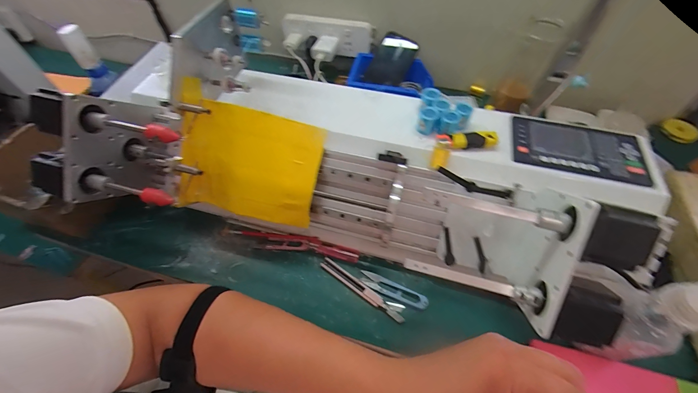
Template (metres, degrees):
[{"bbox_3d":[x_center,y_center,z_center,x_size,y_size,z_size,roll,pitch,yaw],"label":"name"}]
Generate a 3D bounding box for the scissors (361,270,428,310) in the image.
[{"bbox_3d":[0.064,0.134,0.426,0.100,0.006,0.023,22,58,15],"label":"scissors"}]

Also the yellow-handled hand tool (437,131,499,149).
[{"bbox_3d":[0.162,-0.077,0.403,0.076,0.011,0.024,-2,56,-1],"label":"yellow-handled hand tool"}]

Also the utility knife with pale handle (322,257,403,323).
[{"bbox_3d":[0.018,0.132,0.424,0.137,0.008,0.022,28,60,18],"label":"utility knife with pale handle"}]

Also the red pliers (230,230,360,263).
[{"bbox_3d":[-0.086,0.075,0.462,0.204,0.013,0.026,7,56,5],"label":"red pliers"}]

